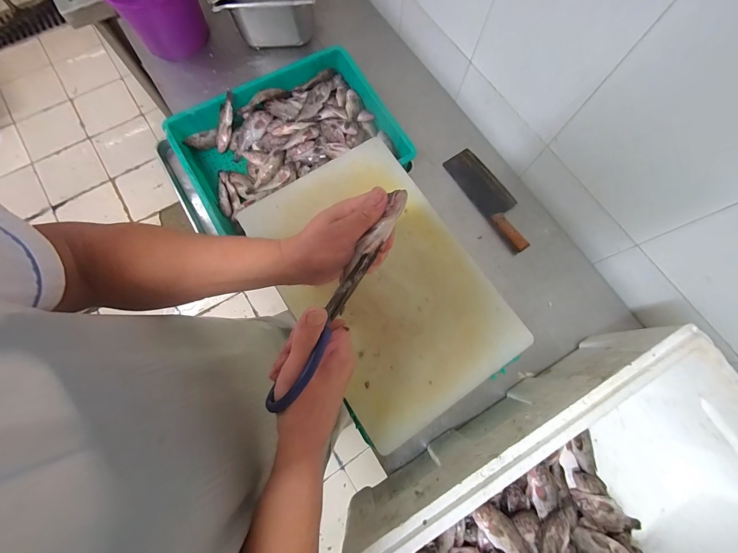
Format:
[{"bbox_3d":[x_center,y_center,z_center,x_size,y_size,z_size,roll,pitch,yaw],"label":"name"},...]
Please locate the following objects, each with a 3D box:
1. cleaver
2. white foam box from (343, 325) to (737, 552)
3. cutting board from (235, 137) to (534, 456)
[{"bbox_3d":[0.331,-0.212,0.841,0.097,0.027,0.309,-33,79,-10],"label":"cleaver"},{"bbox_3d":[0.334,0.420,0.547,0.668,0.246,0.369,-28,78,-9],"label":"white foam box"},{"bbox_3d":[0.023,0.000,0.669,0.376,0.028,0.578,-33,79,-10],"label":"cutting board"}]

